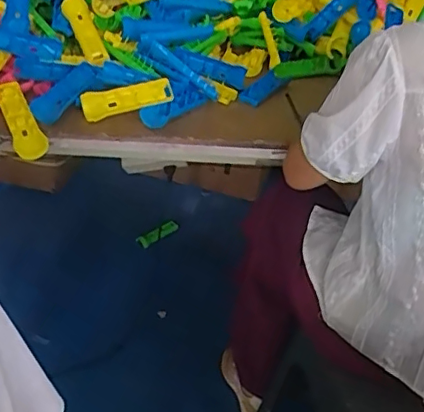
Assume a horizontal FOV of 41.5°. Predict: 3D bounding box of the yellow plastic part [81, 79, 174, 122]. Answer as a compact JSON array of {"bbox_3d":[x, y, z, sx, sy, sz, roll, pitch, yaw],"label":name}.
[{"bbox_3d":[-0.150,-0.189,0.990,0.159,0.051,0.014,-14,-3,-9],"label":"yellow plastic part"}]

